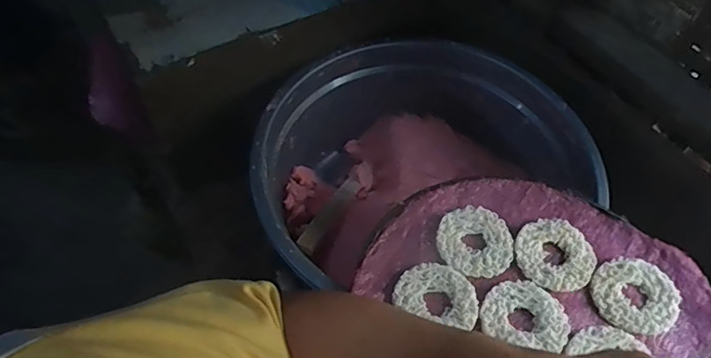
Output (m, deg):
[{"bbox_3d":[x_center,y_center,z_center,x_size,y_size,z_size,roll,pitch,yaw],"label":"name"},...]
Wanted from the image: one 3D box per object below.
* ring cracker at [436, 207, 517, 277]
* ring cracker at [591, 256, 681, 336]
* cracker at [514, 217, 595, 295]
[{"bbox_3d":[0.126,0.063,0.533,0.077,0.007,0.077,2,55,-3],"label":"ring cracker"},{"bbox_3d":[0.280,0.115,0.507,0.080,0.008,0.075,2,55,-3],"label":"ring cracker"},{"bbox_3d":[0.207,0.077,0.528,0.080,0.007,0.077,2,55,-3],"label":"cracker"}]

